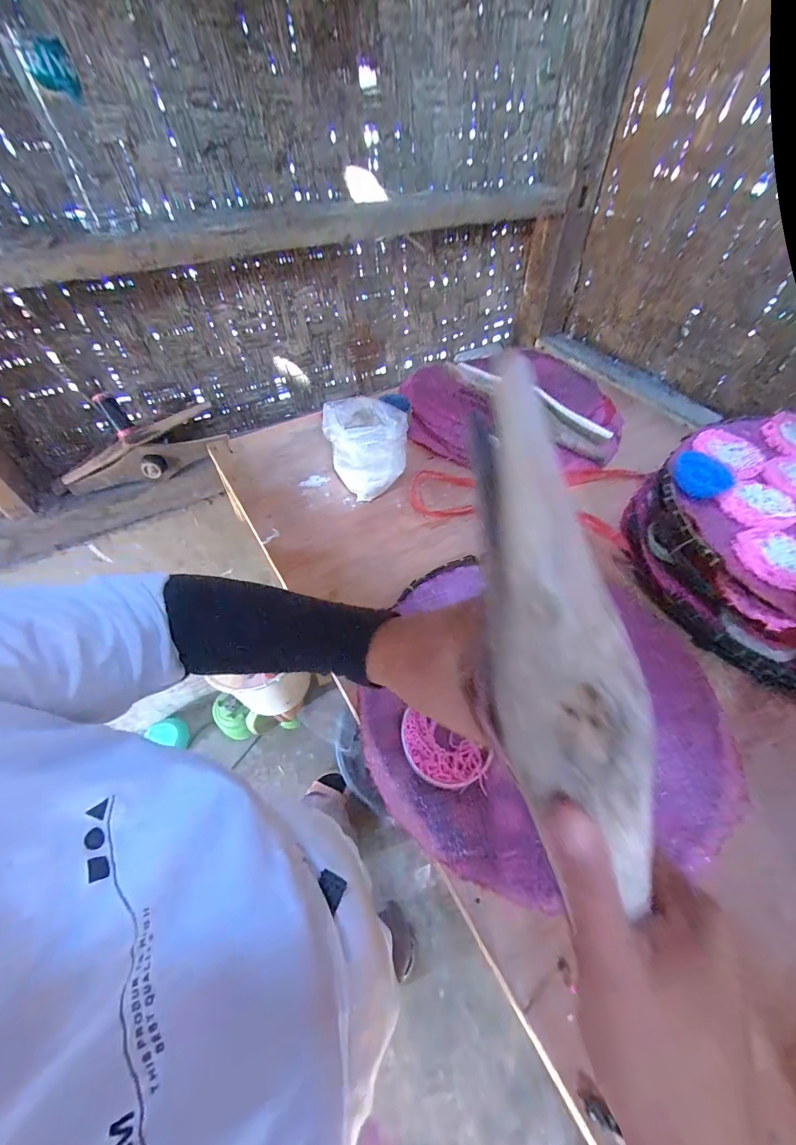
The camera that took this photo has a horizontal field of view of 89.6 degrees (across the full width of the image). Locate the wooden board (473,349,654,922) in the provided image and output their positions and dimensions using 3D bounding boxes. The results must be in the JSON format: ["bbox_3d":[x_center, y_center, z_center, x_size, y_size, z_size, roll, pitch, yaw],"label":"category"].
[{"bbox_3d":[0.064,0.015,0.179,0.060,0.026,0.221,-9,80,-6],"label":"wooden board"}]

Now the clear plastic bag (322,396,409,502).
[{"bbox_3d":[-0.044,-0.186,0.595,0.100,0.100,0.117,-31,58,-22],"label":"clear plastic bag"}]

